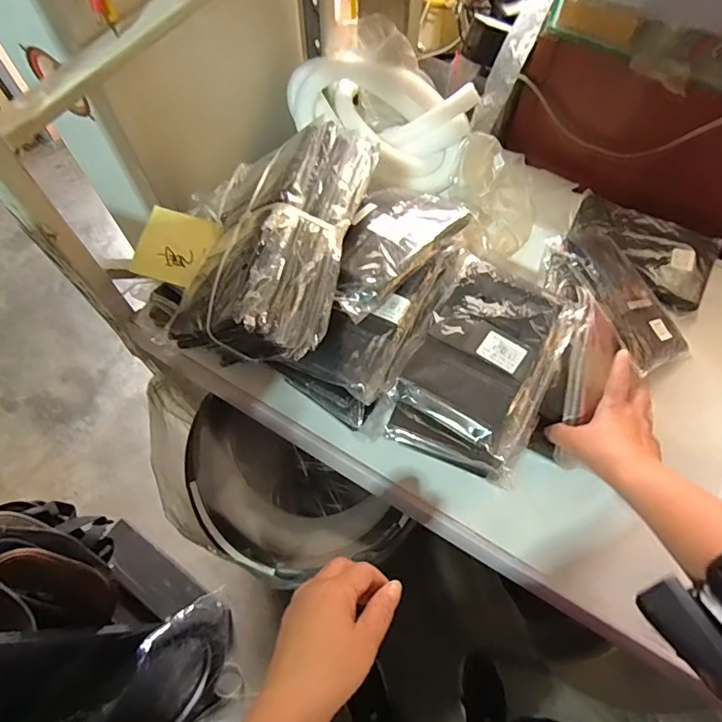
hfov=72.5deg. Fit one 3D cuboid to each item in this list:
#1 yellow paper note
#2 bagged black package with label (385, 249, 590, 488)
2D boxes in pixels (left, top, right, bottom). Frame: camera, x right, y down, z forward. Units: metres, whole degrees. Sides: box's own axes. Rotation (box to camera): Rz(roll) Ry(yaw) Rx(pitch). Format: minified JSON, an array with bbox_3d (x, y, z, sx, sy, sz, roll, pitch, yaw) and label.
[{"bbox_3d":[-0.207,-0.128,0.553,0.073,0.006,0.086,19,75,-16],"label":"yellow paper note"},{"bbox_3d":[0.130,-0.007,0.506,0.144,0.041,0.236,25,67,11],"label":"bagged black package with label"}]

